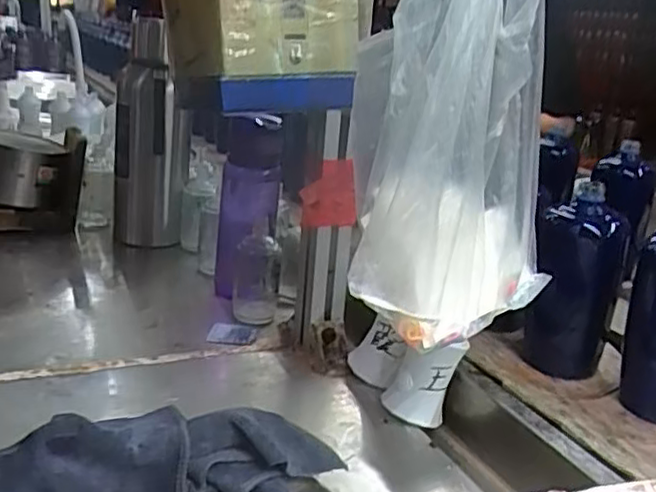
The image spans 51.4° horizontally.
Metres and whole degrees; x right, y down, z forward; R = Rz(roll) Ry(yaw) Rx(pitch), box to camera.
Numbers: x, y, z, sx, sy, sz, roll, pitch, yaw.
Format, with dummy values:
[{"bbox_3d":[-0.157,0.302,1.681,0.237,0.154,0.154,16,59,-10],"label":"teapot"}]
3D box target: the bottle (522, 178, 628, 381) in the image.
[{"bbox_3d":[0.245,0.034,0.674,0.076,0.178,0.064,13,21,25],"label":"bottle"}]

